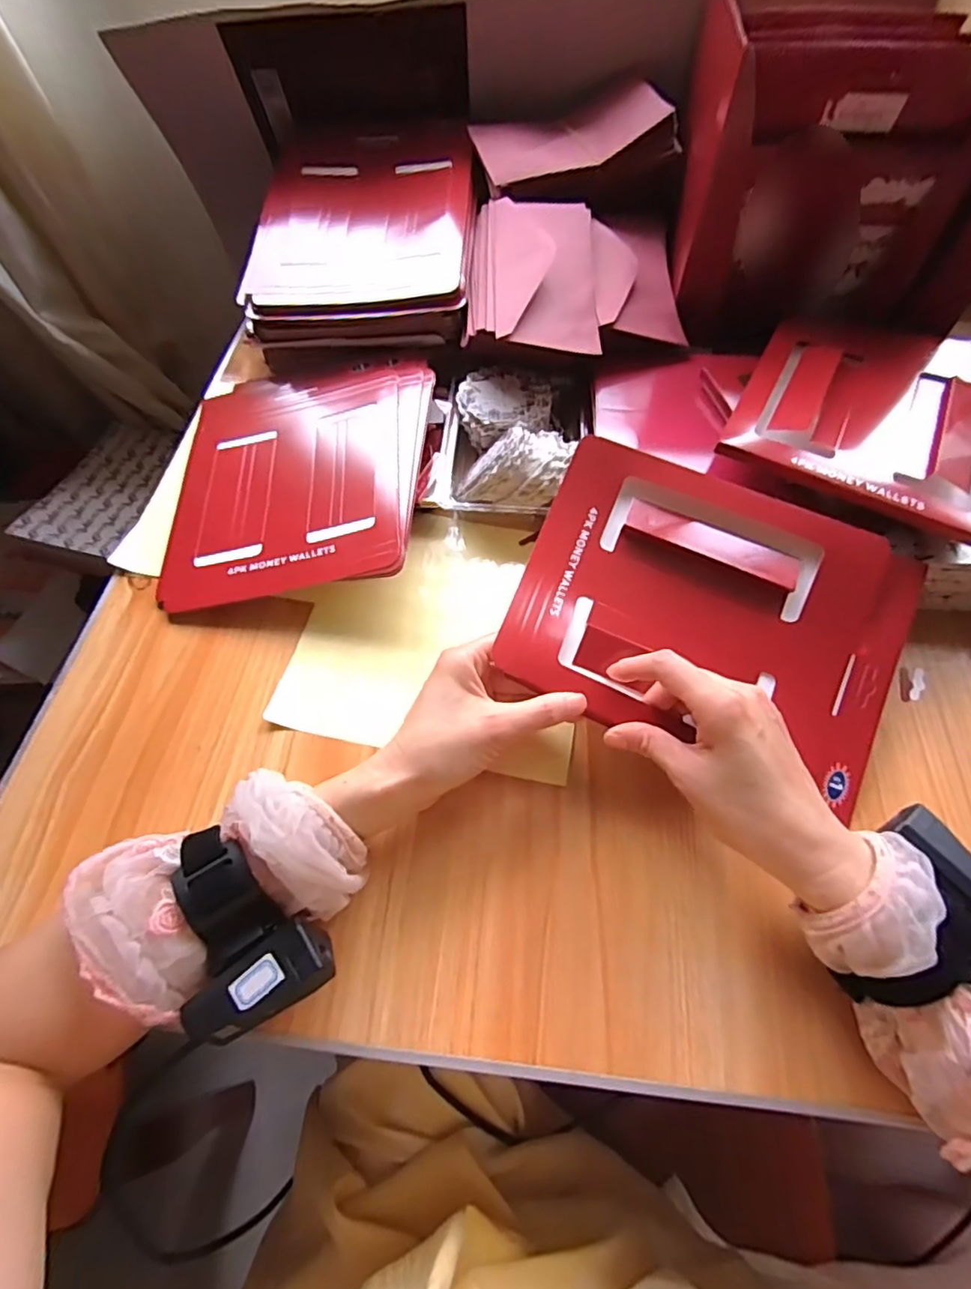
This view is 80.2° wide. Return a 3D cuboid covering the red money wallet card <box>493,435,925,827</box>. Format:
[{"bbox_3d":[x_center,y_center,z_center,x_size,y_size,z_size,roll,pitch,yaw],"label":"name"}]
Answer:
[{"bbox_3d":[0.156,-0.027,0.394,0.251,0.024,0.196,21,75,2],"label":"red money wallet card"}]

